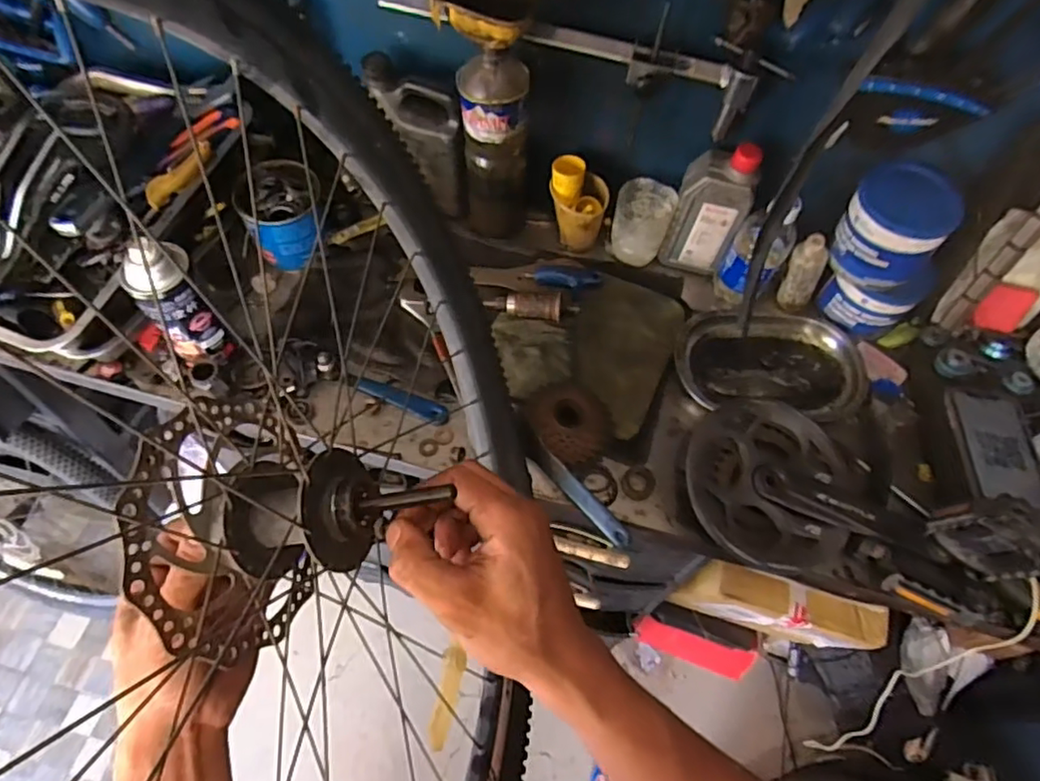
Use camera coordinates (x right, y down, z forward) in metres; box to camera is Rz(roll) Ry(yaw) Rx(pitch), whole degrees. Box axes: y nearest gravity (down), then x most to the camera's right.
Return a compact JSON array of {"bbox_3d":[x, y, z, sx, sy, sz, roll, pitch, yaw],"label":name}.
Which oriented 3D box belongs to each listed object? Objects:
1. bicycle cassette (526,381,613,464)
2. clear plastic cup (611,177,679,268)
[{"bbox_3d":[0.058,0.030,0.673,0.096,0.040,0.097,41,67,18],"label":"bicycle cassette"},{"bbox_3d":[0.153,-0.208,0.773,0.069,0.097,0.074,1,61,-2],"label":"clear plastic cup"}]

